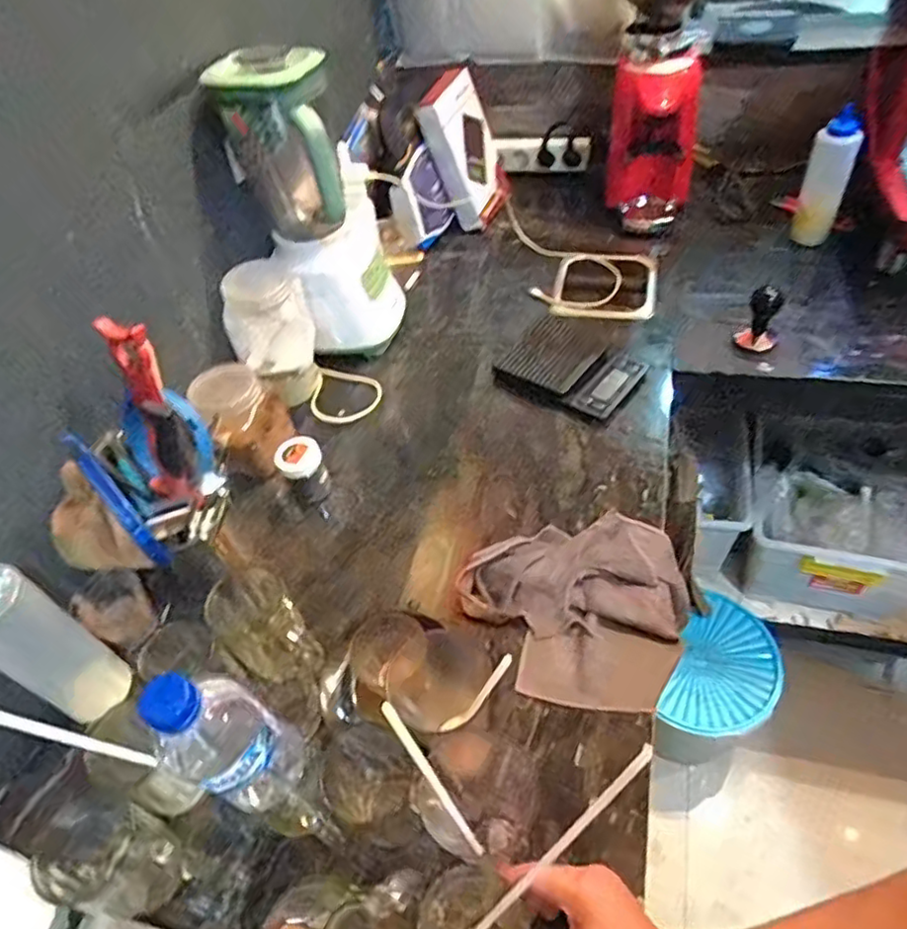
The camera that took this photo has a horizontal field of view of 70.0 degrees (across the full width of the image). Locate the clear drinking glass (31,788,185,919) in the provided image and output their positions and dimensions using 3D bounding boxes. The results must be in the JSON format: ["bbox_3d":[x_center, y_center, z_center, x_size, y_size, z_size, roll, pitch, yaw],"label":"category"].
[{"bbox_3d":[-0.283,0.330,0.544,0.082,0.094,0.078,-4,48,5],"label":"clear drinking glass"}]

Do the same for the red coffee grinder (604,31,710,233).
[{"bbox_3d":[0.353,-0.570,1.137,0.146,0.286,0.170,2,49,10],"label":"red coffee grinder"}]

